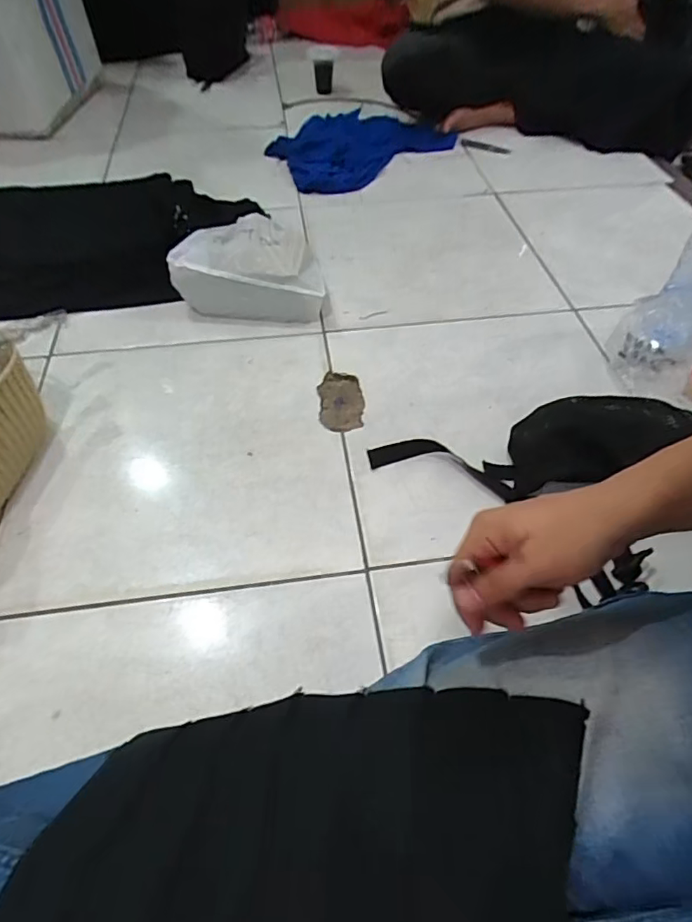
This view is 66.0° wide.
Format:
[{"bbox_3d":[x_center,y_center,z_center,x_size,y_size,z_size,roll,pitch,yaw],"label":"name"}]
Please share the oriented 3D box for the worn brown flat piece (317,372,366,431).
[{"bbox_3d":[-0.007,-0.083,0.711,0.058,0.014,0.107,-3,52,-3],"label":"worn brown flat piece"}]

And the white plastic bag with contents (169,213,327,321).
[{"bbox_3d":[-0.148,-0.283,0.807,0.218,0.101,0.120,-3,52,-4],"label":"white plastic bag with contents"}]

